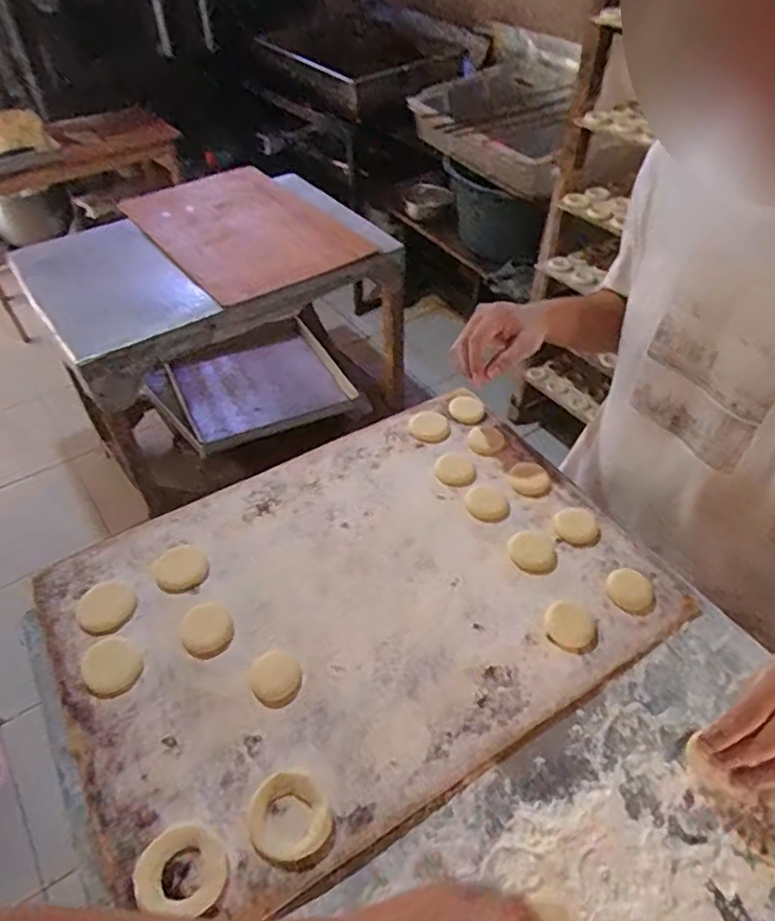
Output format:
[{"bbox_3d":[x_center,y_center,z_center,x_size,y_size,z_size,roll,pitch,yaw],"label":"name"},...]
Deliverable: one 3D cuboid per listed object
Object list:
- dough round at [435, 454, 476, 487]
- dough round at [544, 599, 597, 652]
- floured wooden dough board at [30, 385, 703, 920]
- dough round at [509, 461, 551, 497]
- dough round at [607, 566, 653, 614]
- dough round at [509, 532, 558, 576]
[{"bbox_3d":[0.084,0.012,0.792,0.048,0.006,0.055,-18,49,-17],"label":"dough round"},{"bbox_3d":[0.185,0.166,0.634,0.047,0.004,0.052,-14,47,-14],"label":"dough round"},{"bbox_3d":[-0.037,0.141,0.678,0.586,0.018,0.432,-24,51,-22],"label":"floured wooden dough board"},{"bbox_3d":[0.177,0.023,0.776,0.052,0.006,0.048,0,46,0],"label":"dough round"},{"bbox_3d":[0.260,0.138,0.670,0.050,0.005,0.047,0,46,0],"label":"dough round"},{"bbox_3d":[0.166,0.106,0.710,0.052,0.006,0.054,5,46,5],"label":"dough round"}]

